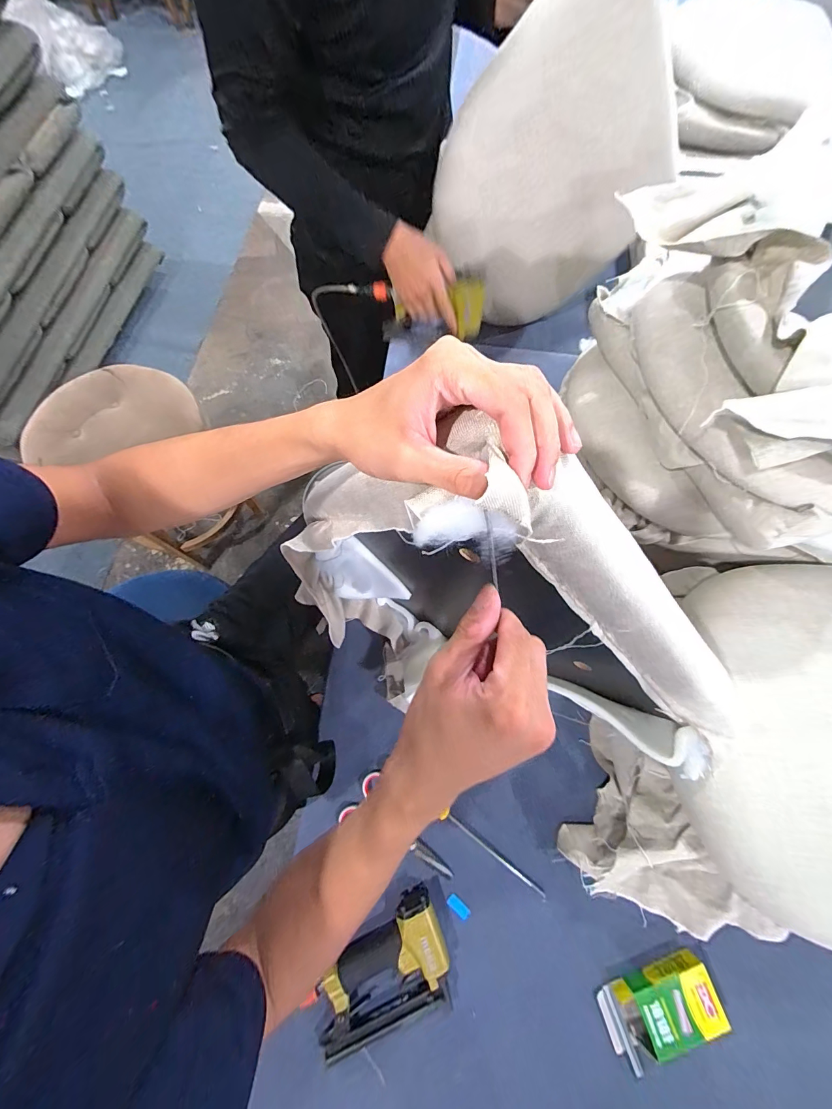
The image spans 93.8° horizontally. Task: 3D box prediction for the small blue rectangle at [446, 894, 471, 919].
[{"bbox_3d":[0.062,0.518,0.571,0.035,0.007,0.016,30,73,23],"label":"small blue rectangle"}]

